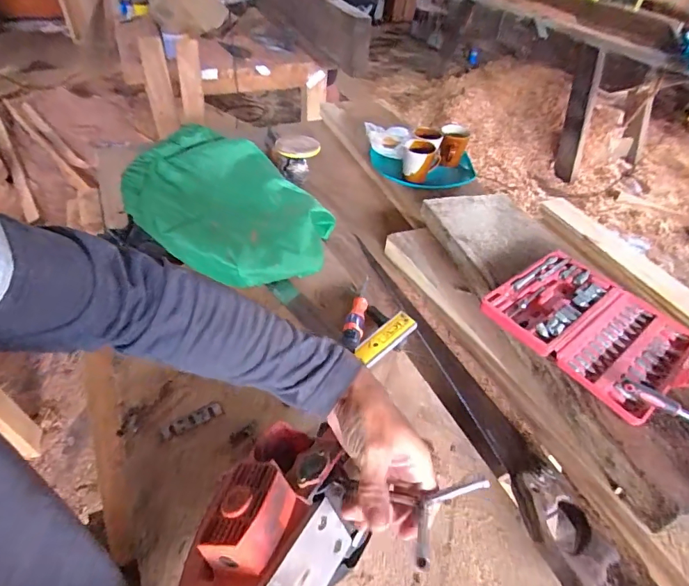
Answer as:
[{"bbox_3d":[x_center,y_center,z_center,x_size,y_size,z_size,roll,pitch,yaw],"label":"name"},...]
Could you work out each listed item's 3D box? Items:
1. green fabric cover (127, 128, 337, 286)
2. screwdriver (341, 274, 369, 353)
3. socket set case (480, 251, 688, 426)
[{"bbox_3d":[-0.211,-0.137,0.797,0.363,0.149,0.264,38,61,3],"label":"green fabric cover"},{"bbox_3d":[0.019,0.033,0.679,0.031,0.027,0.150,9,45,4],"label":"screwdriver"},{"bbox_3d":[0.384,0.046,0.646,0.231,0.027,0.260,-30,55,-29],"label":"socket set case"}]

